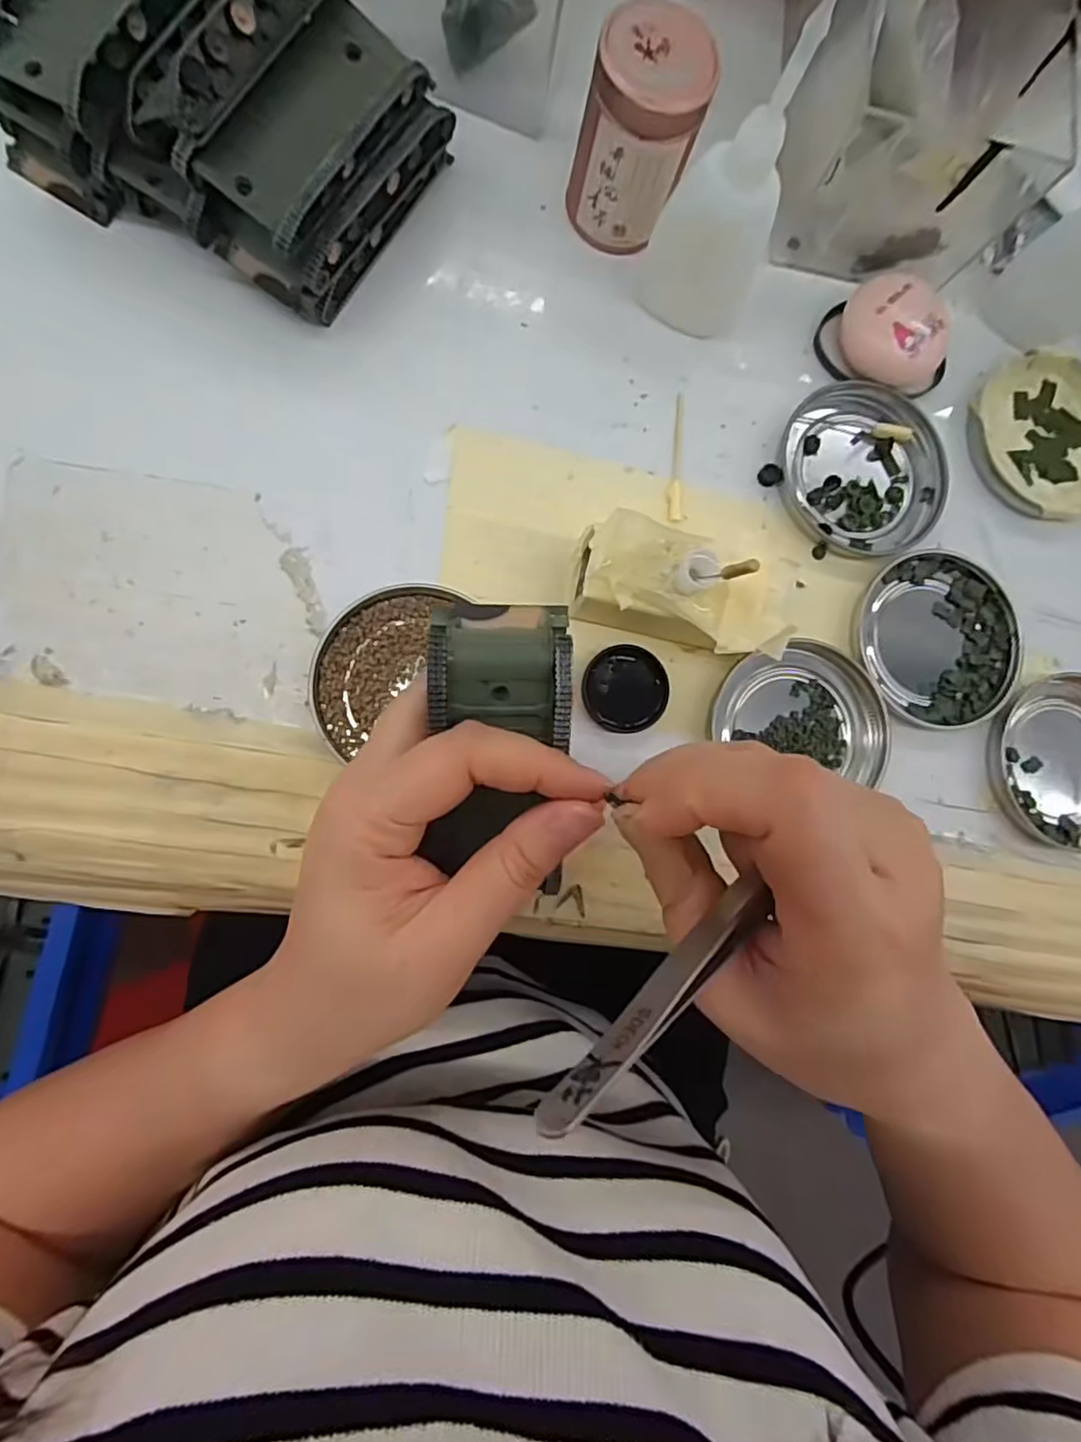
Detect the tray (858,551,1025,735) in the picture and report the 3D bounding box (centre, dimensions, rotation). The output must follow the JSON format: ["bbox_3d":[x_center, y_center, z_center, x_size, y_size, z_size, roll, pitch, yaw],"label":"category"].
[{"bbox_3d":[0.180,-0.037,0.291,0.072,0.007,0.079,1,84,-9],"label":"tray"}]

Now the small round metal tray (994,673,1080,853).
[{"bbox_3d":[0.243,0.018,0.295,0.078,0.009,0.078,1,84,-9],"label":"small round metal tray"}]

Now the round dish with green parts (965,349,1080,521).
[{"bbox_3d":[0.246,-0.139,0.309,0.076,0.015,0.078,1,84,-9],"label":"round dish with green parts"}]

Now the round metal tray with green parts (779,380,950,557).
[{"bbox_3d":[0.148,-0.115,0.293,0.075,0.008,0.074,1,84,-9],"label":"round metal tray with green parts"}]

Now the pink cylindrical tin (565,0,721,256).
[{"bbox_3d":[0.038,-0.230,0.253,0.044,0.074,0.038,18,82,-7],"label":"pink cylindrical tin"}]

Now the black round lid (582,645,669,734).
[{"bbox_3d":[0.035,-0.013,0.268,0.035,0.007,0.035,1,84,-9],"label":"black round lid"}]

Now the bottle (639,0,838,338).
[{"bbox_3d":[0.069,-0.188,0.238,0.044,0.115,0.039,-10,86,-10],"label":"bottle"}]

